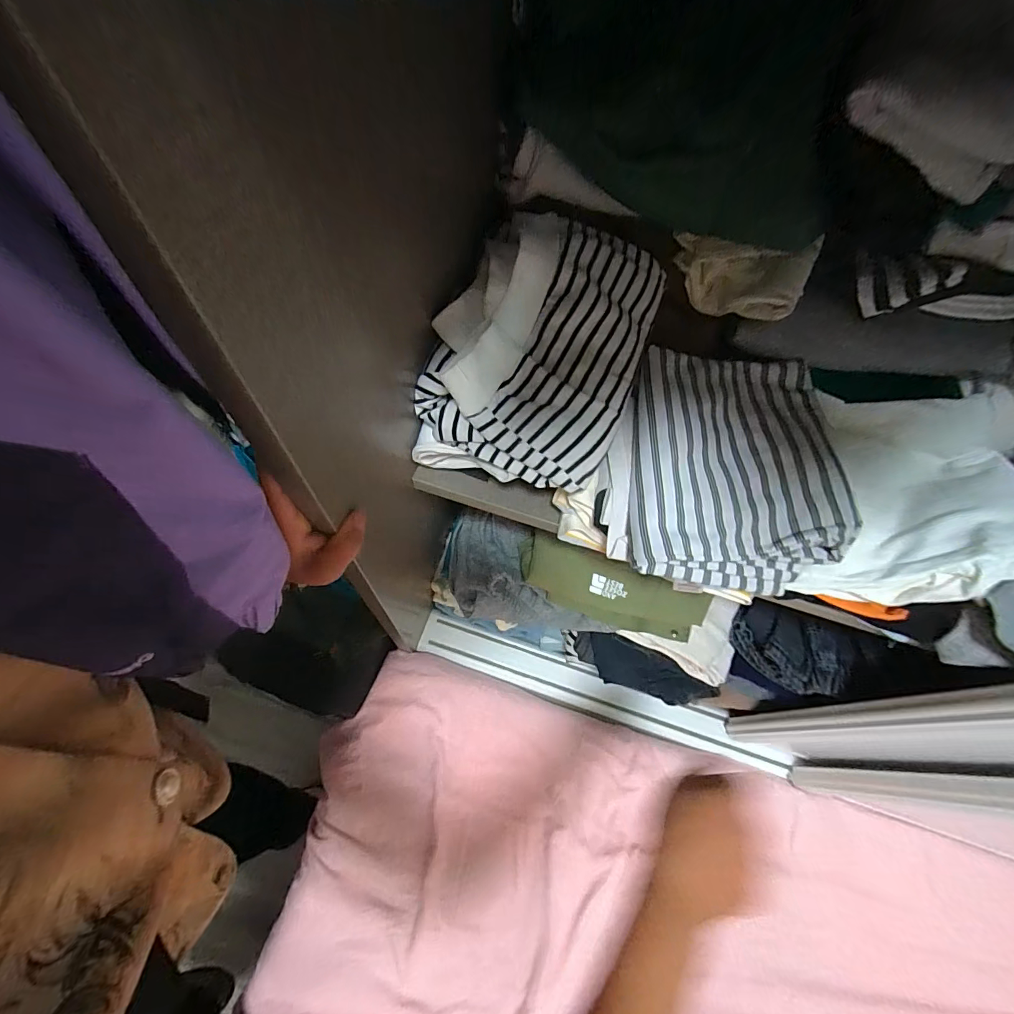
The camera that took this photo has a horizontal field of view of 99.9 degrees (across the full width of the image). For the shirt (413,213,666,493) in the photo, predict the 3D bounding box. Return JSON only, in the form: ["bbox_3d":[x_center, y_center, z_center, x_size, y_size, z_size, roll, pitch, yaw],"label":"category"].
[{"bbox_3d":[0.033,-0.140,0.401,0.173,0.134,0.222,22,60,7],"label":"shirt"}]

